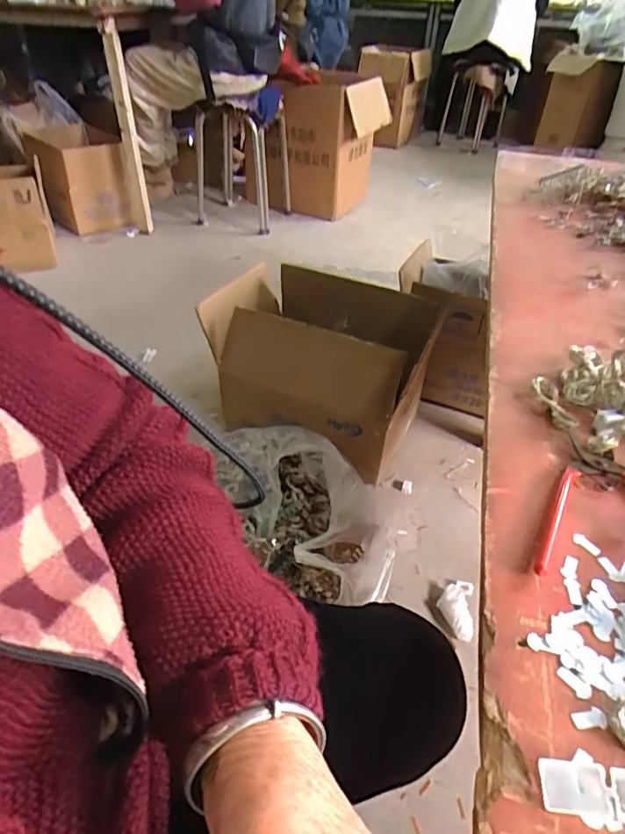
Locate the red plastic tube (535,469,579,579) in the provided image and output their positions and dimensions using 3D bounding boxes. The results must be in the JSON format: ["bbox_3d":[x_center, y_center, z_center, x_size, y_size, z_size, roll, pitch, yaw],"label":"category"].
[{"bbox_3d":[0.165,0.067,0.346,0.010,0.009,0.107,24,45,24],"label":"red plastic tube"}]

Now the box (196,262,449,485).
[{"bbox_3d":[0.026,-0.111,1.138,0.438,0.305,0.337,18,42,18],"label":"box"}]

